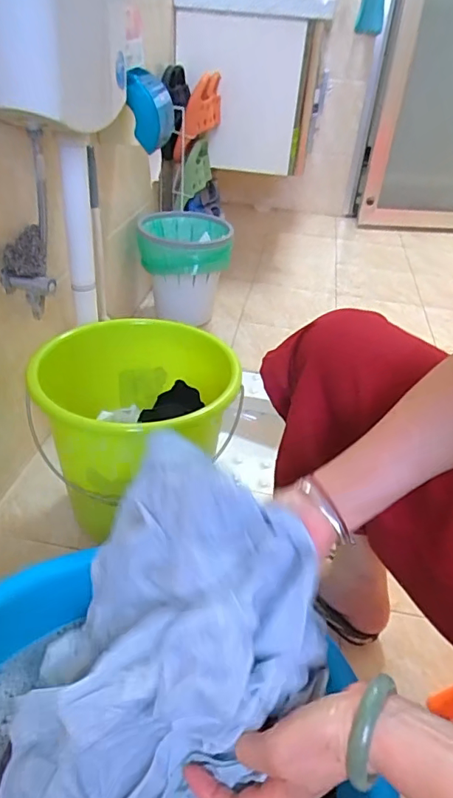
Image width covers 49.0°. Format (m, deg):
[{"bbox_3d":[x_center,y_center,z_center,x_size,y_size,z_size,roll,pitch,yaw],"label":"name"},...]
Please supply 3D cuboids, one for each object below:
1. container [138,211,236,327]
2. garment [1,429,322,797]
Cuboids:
[{"bbox_3d":[-0.120,-0.351,1.410,0.249,0.269,0.270,-1,36,-8],"label":"container"},{"bbox_3d":[-0.061,0.250,0.397,0.223,0.400,0.126,15,6,11],"label":"garment"}]

